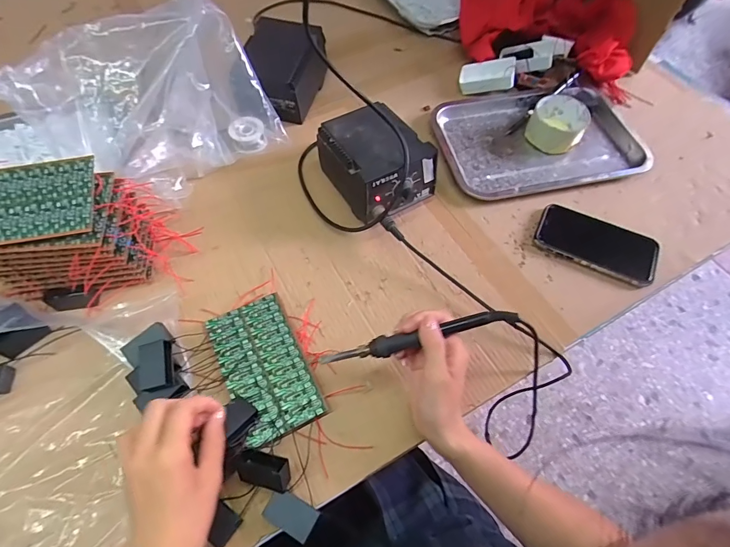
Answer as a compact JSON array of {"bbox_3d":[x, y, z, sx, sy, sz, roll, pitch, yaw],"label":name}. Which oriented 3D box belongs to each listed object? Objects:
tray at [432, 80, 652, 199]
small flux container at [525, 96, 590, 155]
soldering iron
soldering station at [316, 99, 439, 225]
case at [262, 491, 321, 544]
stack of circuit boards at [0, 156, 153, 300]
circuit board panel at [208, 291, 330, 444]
[{"bbox_3d":[0.283,-0.227,0.640,0.325,0.029,0.228,-12,62,-9],"label":"tray"},{"bbox_3d":[0.305,-0.239,0.628,0.081,0.056,0.086,24,63,11],"label":"small flux container"},{"bbox_3d":[0.050,0.063,0.391,0.196,0.016,0.018,-16,61,7],"label":"soldering iron"},{"bbox_3d":[0.017,-0.155,0.557,0.110,0.093,0.152,-27,65,-16],"label":"soldering station"},{"bbox_3d":[-0.070,0.230,0.380,0.048,0.020,0.028,26,63,12],"label":"case"},{"bbox_3d":[-0.362,-0.042,0.470,0.179,0.122,0.119,-4,61,-4],"label":"stack of circuit boards"},{"bbox_3d":[-0.114,0.104,0.454,0.089,0.015,0.159,-24,64,-14],"label":"circuit board panel"}]

